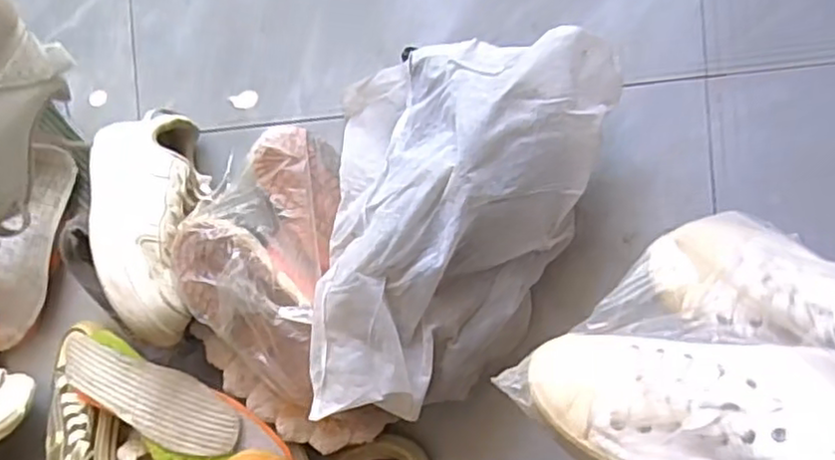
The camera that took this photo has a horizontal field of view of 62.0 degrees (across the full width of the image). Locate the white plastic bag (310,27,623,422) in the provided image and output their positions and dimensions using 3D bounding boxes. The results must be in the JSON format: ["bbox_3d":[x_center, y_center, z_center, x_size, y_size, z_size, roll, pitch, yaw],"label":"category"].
[{"bbox_3d":[0.037,-0.001,0.610,0.248,0.178,0.326,1,94,13],"label":"white plastic bag"}]

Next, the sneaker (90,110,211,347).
[{"bbox_3d":[-0.267,-0.008,0.686,0.093,0.079,0.234,-12,65,10],"label":"sneaker"}]

